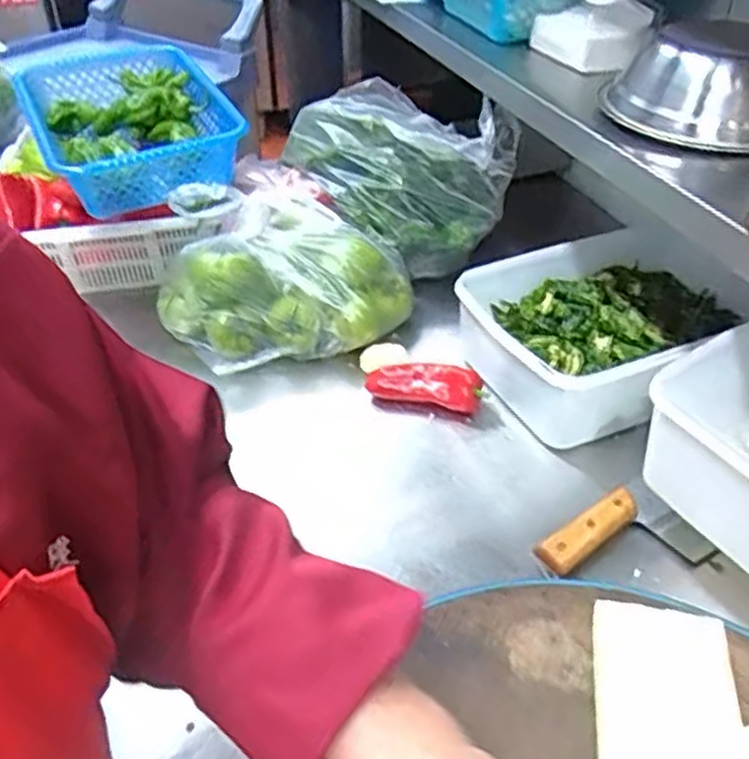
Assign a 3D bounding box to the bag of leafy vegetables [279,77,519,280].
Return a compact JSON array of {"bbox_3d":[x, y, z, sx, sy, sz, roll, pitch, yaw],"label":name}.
[{"bbox_3d":[0.017,-0.272,0.959,0.192,0.148,0.308,-26,46,-28],"label":"bag of leafy vegetables"}]

